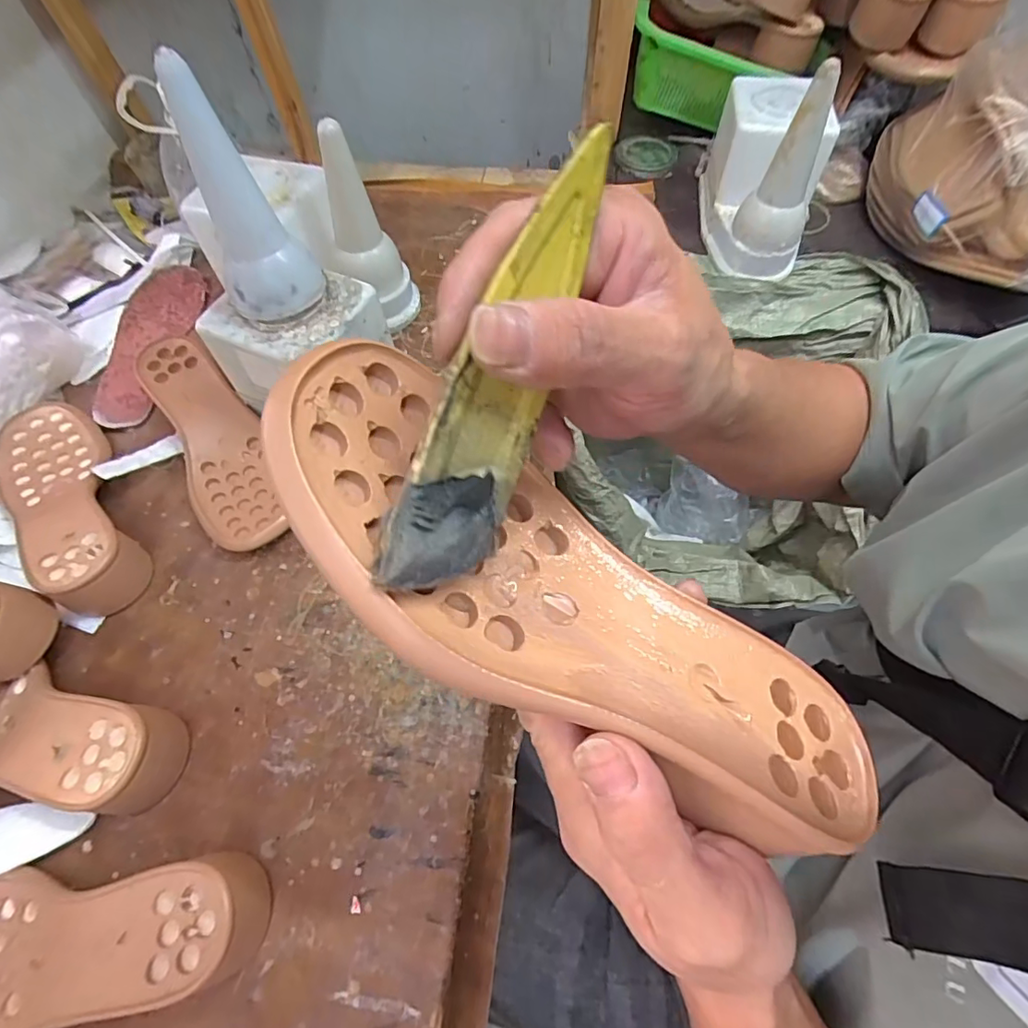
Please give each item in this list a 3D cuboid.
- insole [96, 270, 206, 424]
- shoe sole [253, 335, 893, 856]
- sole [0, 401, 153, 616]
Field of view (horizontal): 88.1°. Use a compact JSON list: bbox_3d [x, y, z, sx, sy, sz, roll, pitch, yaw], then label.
[{"bbox_3d":[-0.385,-0.184,0.556,0.069,0.006,0.219,3,61,1],"label":"insole"},{"bbox_3d":[0.021,0.032,0.173,0.222,0.033,0.081,35,65,-5],"label":"shoe sole"},{"bbox_3d":[-0.376,-0.018,0.444,0.087,0.045,0.237,-39,68,-19],"label":"sole"}]

